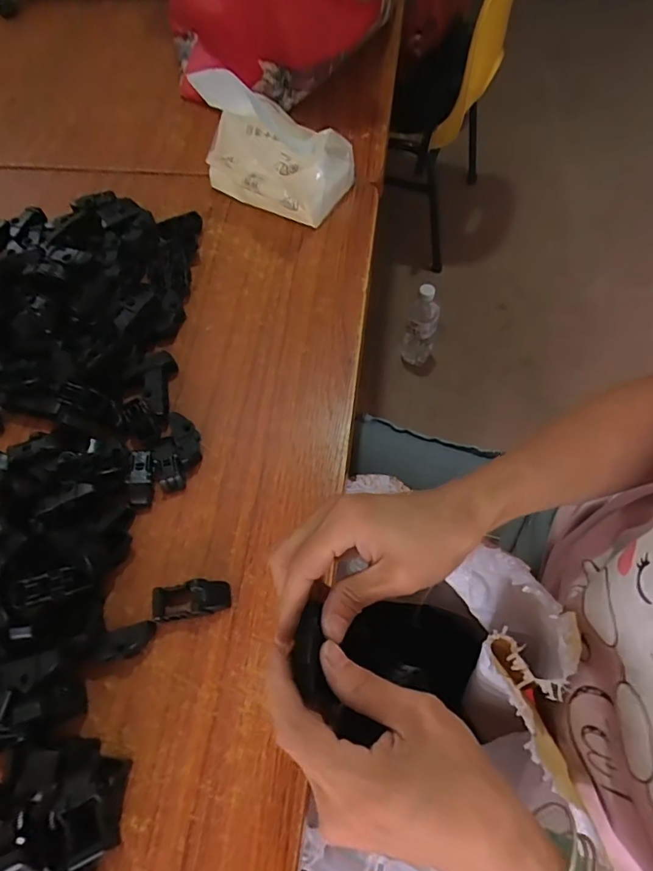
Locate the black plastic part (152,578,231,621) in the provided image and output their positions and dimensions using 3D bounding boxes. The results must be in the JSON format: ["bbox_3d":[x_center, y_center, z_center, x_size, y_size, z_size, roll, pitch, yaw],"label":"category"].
[{"bbox_3d":[-0.092,0.111,0.335,0.049,0.018,0.021,-11,63,-3],"label":"black plastic part"}]

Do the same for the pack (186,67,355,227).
[{"bbox_3d":[-0.049,-0.294,0.484,0.130,0.115,0.088,30,68,16],"label":"pack"}]

